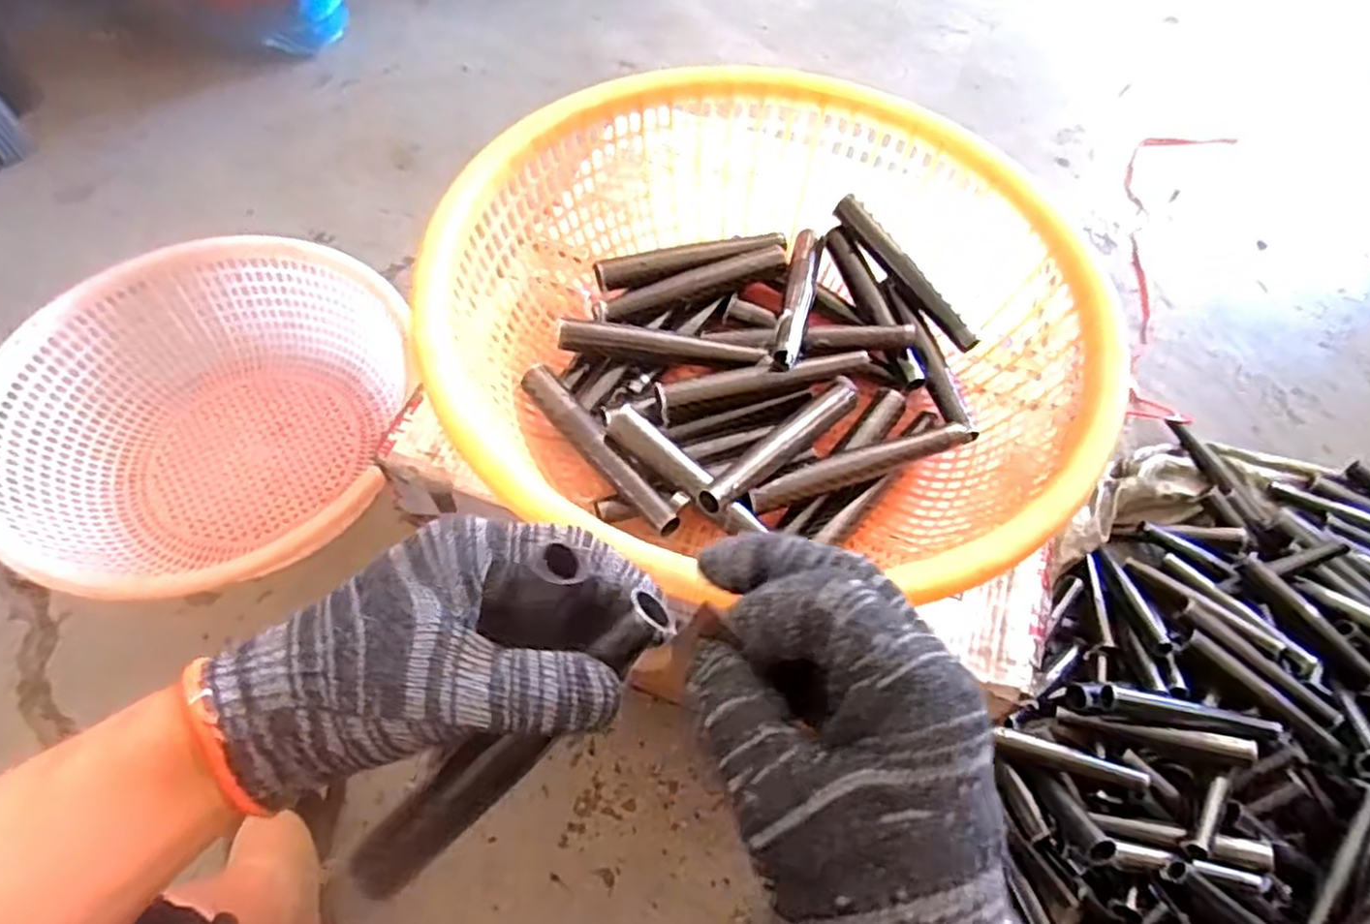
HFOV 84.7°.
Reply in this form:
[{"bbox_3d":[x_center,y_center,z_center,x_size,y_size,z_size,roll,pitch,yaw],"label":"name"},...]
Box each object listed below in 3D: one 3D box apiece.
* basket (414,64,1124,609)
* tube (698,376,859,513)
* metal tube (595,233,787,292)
[{"bbox_3d":[0.051,-0.091,0.499,0.385,0.123,0.358,2,60,-3],"label":"basket"},{"bbox_3d":[0.063,-0.013,0.479,0.023,0.014,0.152,40,53,17],"label":"tube"},{"bbox_3d":[0.006,-0.151,0.557,0.144,0.018,0.018,-12,61,-11],"label":"metal tube"}]

